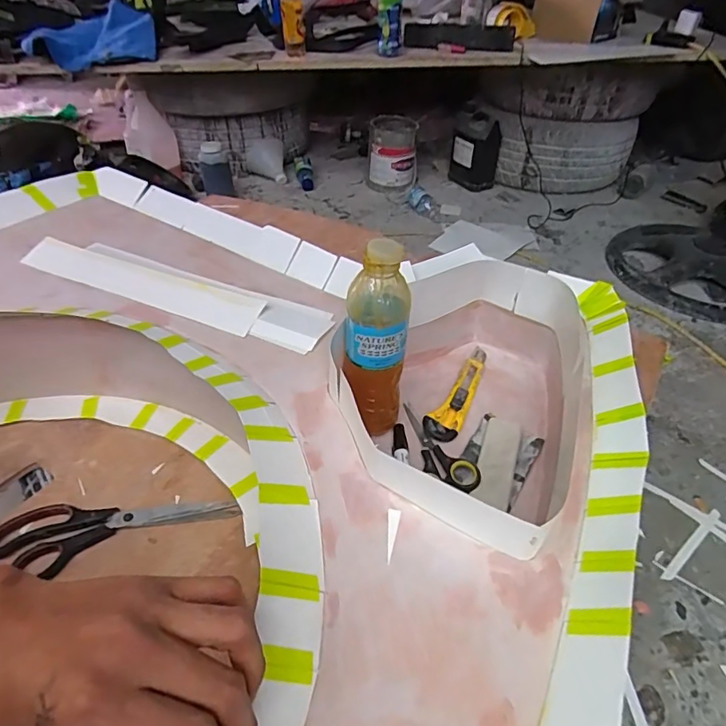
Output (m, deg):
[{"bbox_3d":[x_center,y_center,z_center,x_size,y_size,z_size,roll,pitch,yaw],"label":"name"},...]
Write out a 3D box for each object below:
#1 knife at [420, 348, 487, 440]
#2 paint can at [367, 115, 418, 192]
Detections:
[{"bbox_3d":[0.121,0.032,0.598,0.037,0.014,0.170,23,46,22],"label":"knife"},{"bbox_3d":[0.103,-0.736,1.762,0.164,0.209,0.189,3,42,2],"label":"paint can"}]

